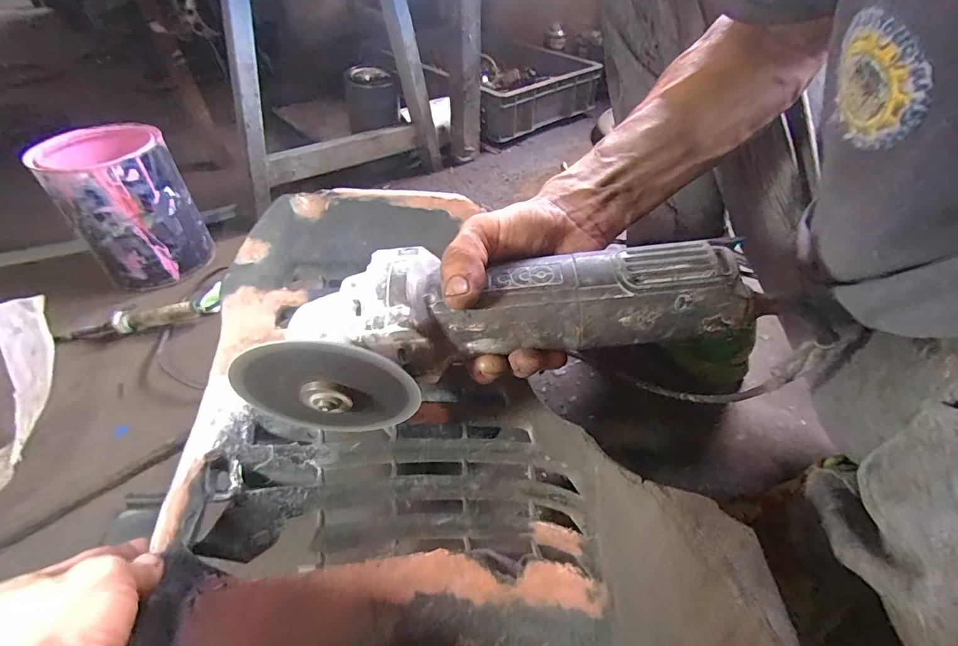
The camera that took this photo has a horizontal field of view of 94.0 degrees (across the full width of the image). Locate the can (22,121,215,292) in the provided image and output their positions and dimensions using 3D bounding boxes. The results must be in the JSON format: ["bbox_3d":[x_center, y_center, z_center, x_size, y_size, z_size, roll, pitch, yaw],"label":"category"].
[{"bbox_3d":[-0.528,-0.174,0.689,0.157,0.195,0.148,-30,53,-28],"label":"can"}]

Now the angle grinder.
[{"bbox_3d":[0.003,0.001,0.263,0.275,0.086,0.076,-13,45,3],"label":"angle grinder"}]

